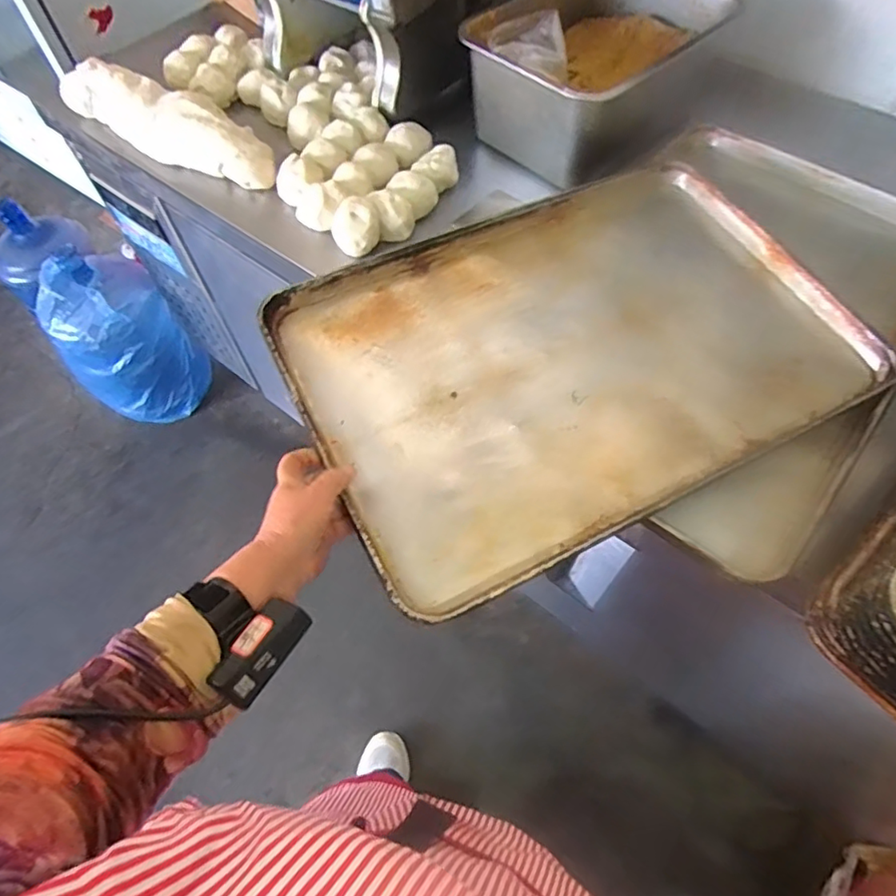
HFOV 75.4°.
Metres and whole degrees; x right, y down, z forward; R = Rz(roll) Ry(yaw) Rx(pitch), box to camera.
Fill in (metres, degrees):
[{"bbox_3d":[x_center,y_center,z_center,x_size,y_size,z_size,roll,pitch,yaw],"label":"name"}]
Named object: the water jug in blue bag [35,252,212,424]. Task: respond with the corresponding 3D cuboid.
[{"bbox_3d":[-0.807,-0.253,1.465,0.222,0.424,0.263,33,66,18],"label":"water jug in blue bag"}]

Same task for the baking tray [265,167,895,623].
[{"bbox_3d":[0.139,-0.115,0.642,0.585,0.050,0.407,-26,63,-13],"label":"baking tray"}]

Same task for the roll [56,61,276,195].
[{"bbox_3d":[-0.434,-0.510,0.901,0.426,0.063,0.107,30,65,17],"label":"roll"}]

